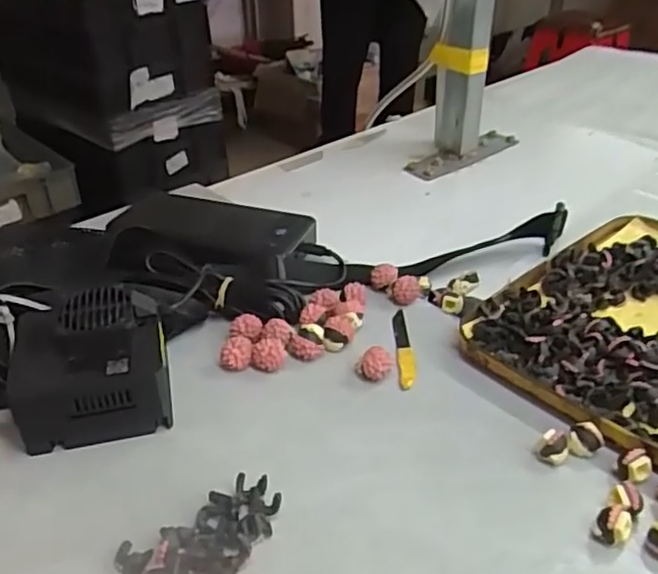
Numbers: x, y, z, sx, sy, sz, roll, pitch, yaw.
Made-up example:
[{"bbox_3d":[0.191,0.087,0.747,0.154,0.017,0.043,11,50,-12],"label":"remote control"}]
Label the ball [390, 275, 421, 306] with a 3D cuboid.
[{"bbox_3d":[0.055,0.000,0.470,0.020,0.020,0.023,5,32,8],"label":"ball"}]

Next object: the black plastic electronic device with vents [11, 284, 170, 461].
[{"bbox_3d":[-0.132,0.043,0.366,0.079,0.062,0.072,-8,33,-12],"label":"black plastic electronic device with vents"}]

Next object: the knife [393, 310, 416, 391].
[{"bbox_3d":[0.049,0.039,0.425,0.011,0.004,0.078,0,32,2],"label":"knife"}]

